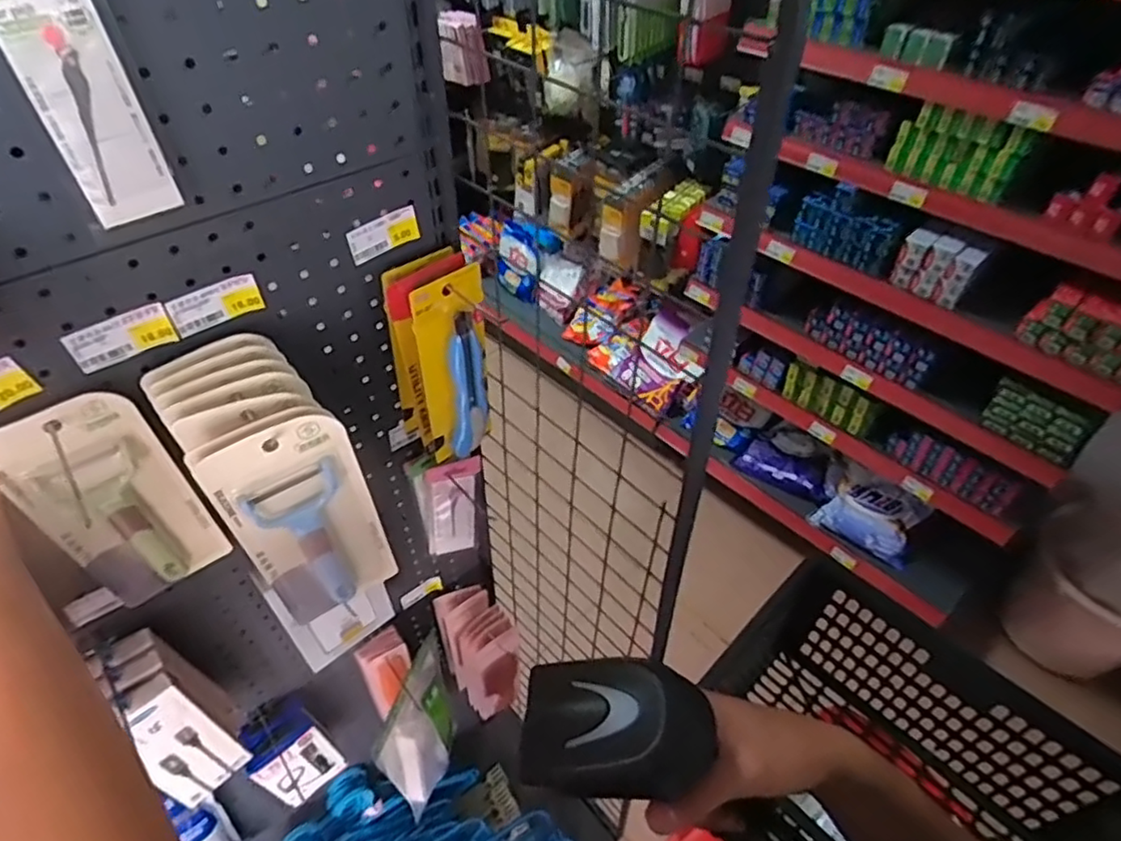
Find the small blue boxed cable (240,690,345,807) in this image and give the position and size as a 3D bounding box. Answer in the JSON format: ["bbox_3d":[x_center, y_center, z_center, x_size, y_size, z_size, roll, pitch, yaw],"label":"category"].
[{"bbox_3d":[-0.340,0.420,0.799,0.064,0.147,0.088,29,52,25],"label":"small blue boxed cable"}]

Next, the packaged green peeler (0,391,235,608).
[{"bbox_3d":[-0.326,0.069,0.473,0.089,0.200,0.021,-29,52,-25],"label":"packaged green peeler"}]

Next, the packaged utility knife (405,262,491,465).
[{"bbox_3d":[-0.091,-0.046,0.571,0.024,0.182,0.070,32,54,27],"label":"packaged utility knife"}]

